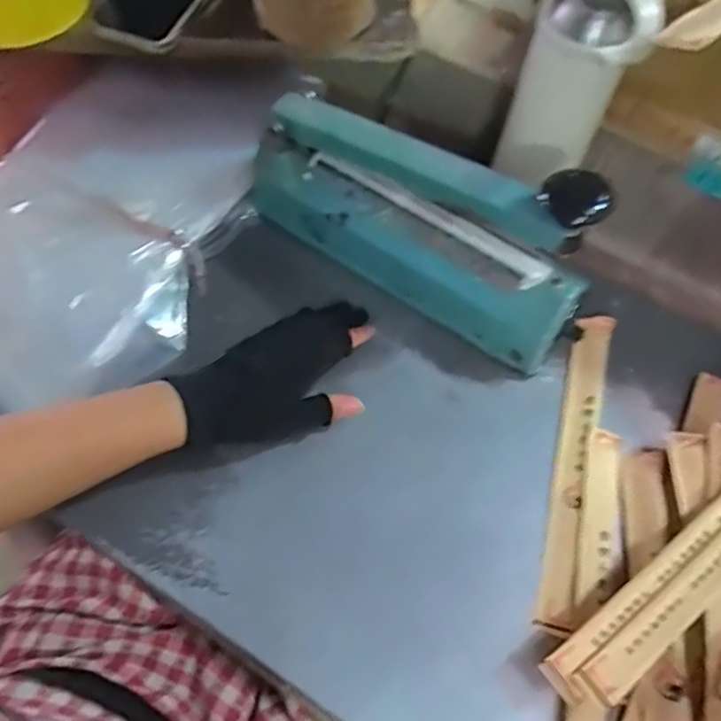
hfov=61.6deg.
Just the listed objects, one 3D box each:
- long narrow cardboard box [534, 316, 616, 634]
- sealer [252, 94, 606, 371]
[{"bbox_3d":[0.171,0.078,0.481,0.027,0.010,0.254,15,67,7],"label":"long narrow cardboard box"},{"bbox_3d":[0.041,-0.116,0.486,0.298,0.162,0.072,32,70,14],"label":"sealer"}]

